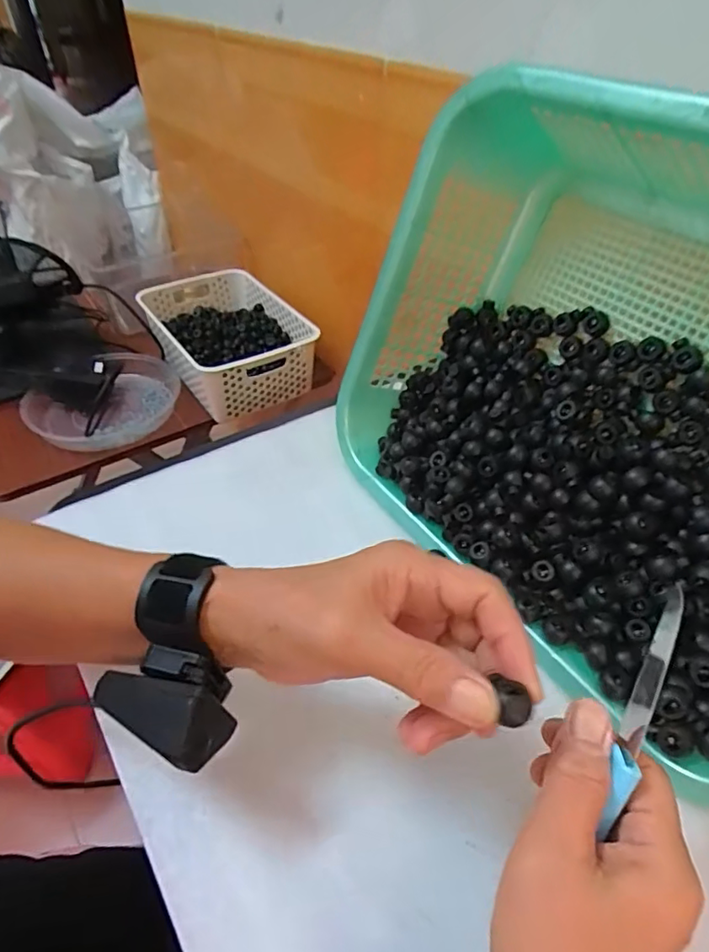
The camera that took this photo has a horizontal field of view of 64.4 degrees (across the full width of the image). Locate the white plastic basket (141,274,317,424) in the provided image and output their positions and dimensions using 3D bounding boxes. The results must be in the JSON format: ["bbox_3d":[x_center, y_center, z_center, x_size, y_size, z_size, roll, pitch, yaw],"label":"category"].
[{"bbox_3d":[-0.214,-0.235,0.965,0.207,0.099,0.318,-25,49,-24],"label":"white plastic basket"}]

